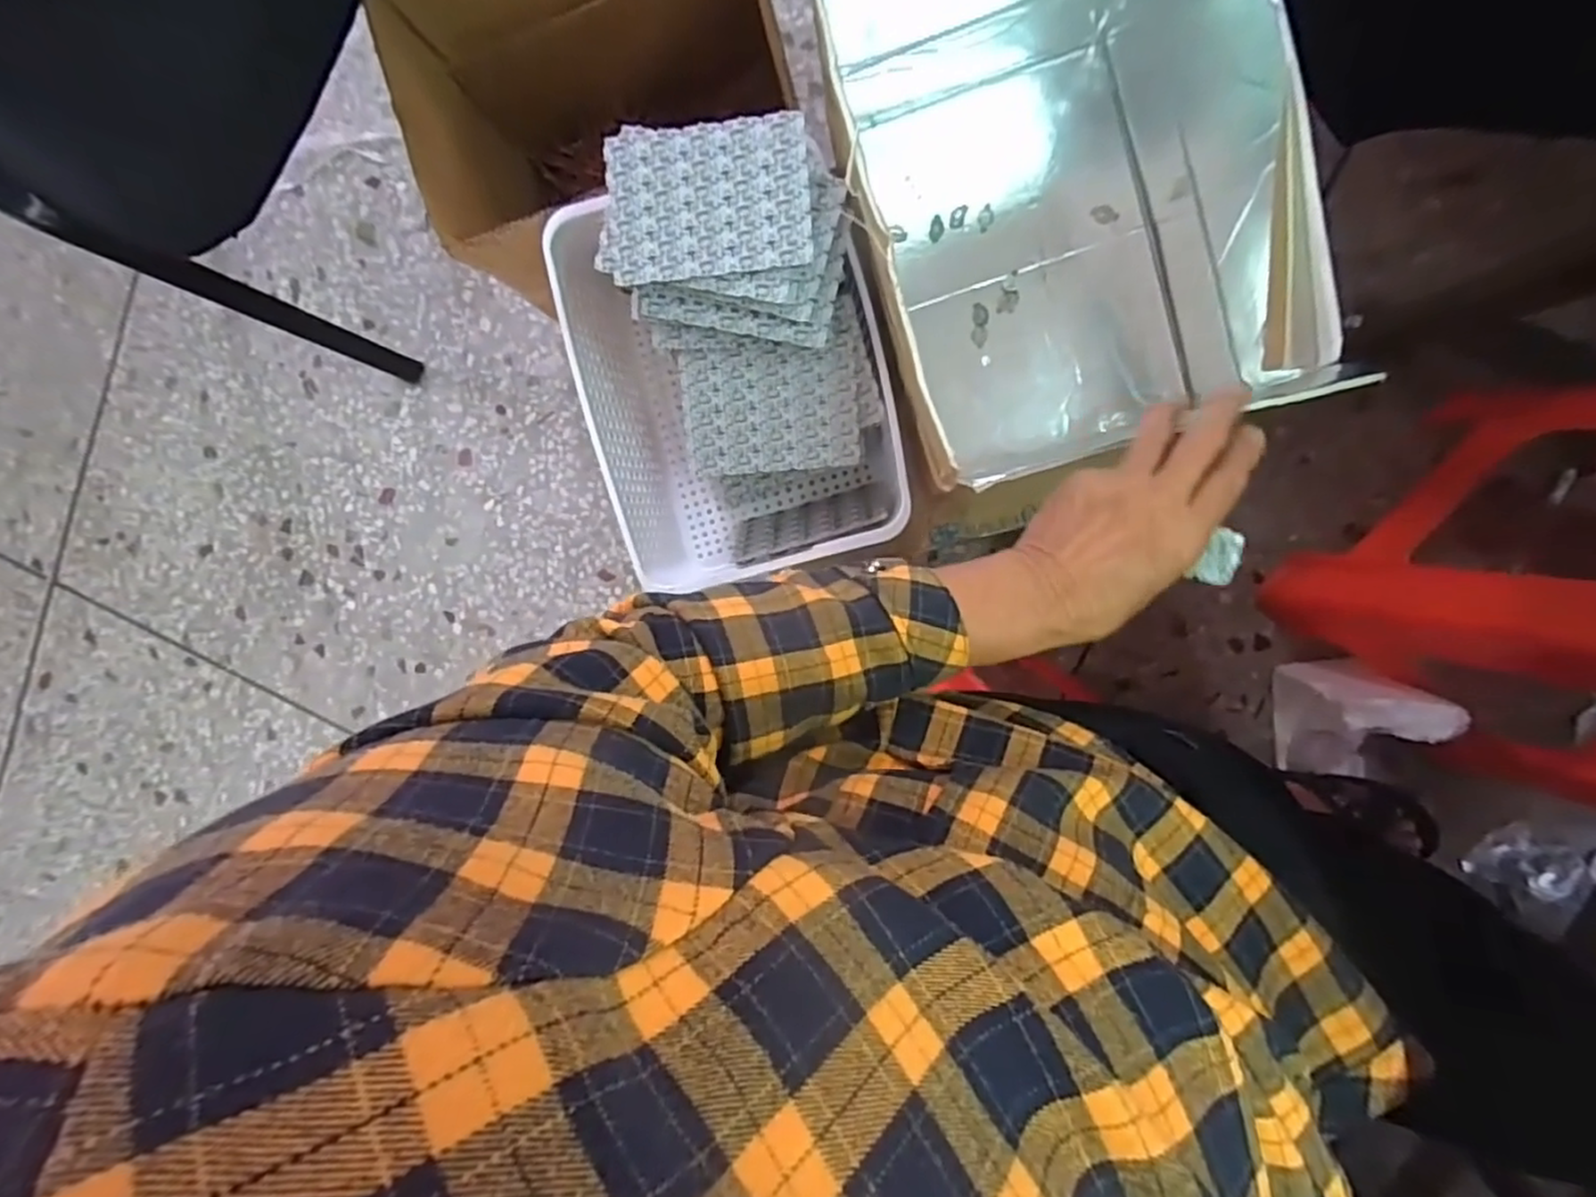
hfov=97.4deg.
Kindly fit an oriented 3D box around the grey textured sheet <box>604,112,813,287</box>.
[{"bbox_3d":[-0.067,-0.296,0.520,0.148,0.008,0.109,-3,97,6],"label":"grey textured sheet"}]

